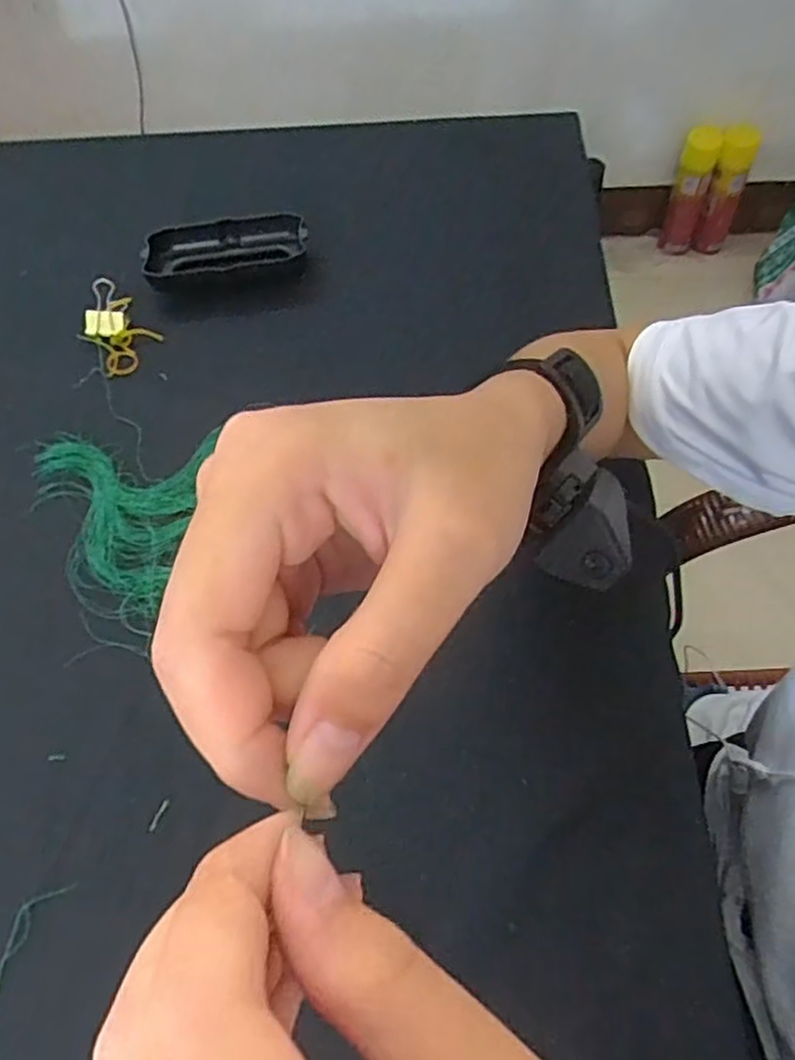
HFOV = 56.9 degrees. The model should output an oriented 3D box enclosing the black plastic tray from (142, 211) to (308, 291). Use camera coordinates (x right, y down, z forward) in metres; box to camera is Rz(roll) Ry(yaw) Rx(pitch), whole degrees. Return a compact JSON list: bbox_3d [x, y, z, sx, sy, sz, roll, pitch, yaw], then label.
[{"bbox_3d":[-0.123,-0.203,0.521,0.111,0.023,0.044,-12,59,-3],"label":"black plastic tray"}]

